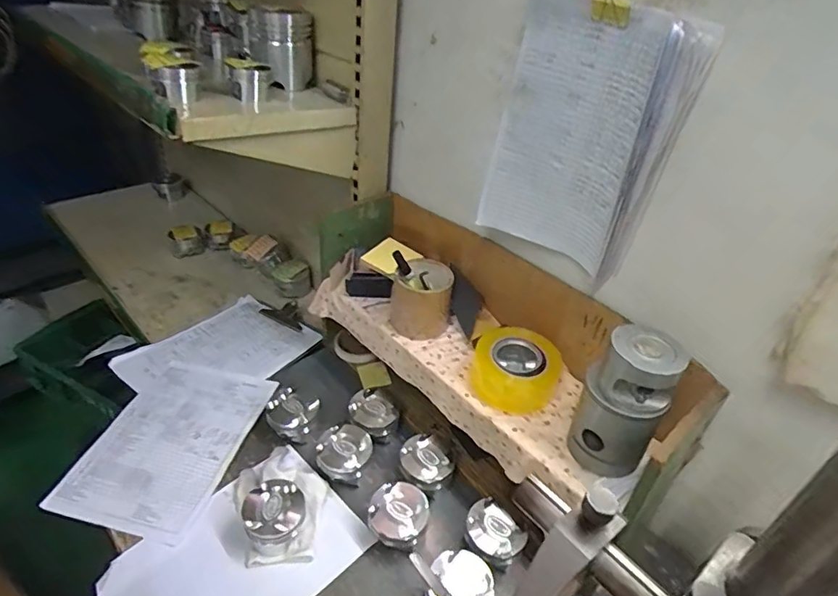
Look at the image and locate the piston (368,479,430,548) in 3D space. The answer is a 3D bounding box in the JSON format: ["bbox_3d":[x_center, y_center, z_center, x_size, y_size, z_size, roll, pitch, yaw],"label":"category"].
[{"bbox_3d":[-0.028,0.292,0.697,0.076,0.059,0.070,4,37,-3],"label":"piston"}]

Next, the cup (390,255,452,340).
[{"bbox_3d":[0.005,-0.005,0.791,0.089,0.104,0.089,4,37,-3],"label":"cup"}]

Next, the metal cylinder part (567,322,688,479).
[{"bbox_3d":[0.233,0.122,0.600,0.092,0.171,0.079,25,41,23],"label":"metal cylinder part"}]

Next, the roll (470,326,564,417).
[{"bbox_3d":[0.131,0.097,0.715,0.119,0.063,0.106,19,38,16],"label":"roll"}]

